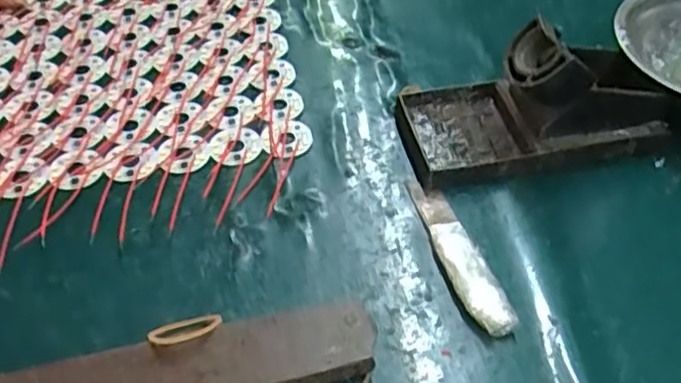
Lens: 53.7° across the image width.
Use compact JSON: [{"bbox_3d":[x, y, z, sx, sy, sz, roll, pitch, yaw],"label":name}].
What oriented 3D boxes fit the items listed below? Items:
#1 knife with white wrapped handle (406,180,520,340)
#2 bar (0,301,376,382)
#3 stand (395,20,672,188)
[{"bbox_3d":[0.061,0.031,0.350,0.022,0.009,0.101,-15,50,-12],"label":"knife with white wrapped handle"},{"bbox_3d":[-0.083,0.085,0.295,0.197,0.021,0.037,-12,50,-10],"label":"bar"},{"bbox_3d":[0.116,-0.058,0.395,0.155,0.062,0.075,-7,49,-6],"label":"stand"}]

